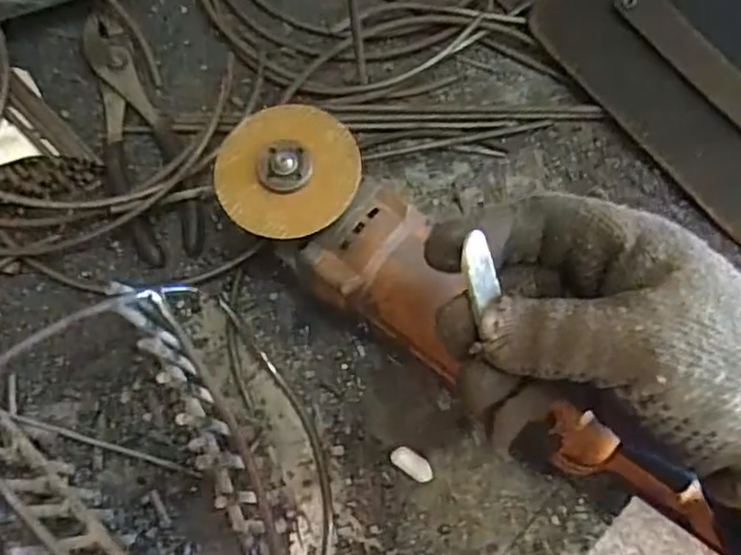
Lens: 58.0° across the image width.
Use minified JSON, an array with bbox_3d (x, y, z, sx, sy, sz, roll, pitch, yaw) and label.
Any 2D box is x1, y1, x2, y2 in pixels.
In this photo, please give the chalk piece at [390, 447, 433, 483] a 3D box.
[{"bbox_3d":[0.024,0.105,0.376,0.025,0.009,0.012,34,74,12],"label":"chalk piece"}]

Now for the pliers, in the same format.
[{"bbox_3d":[-0.154,-0.100,0.450,0.052,0.017,0.190,-17,71,-5],"label":"pliers"}]

